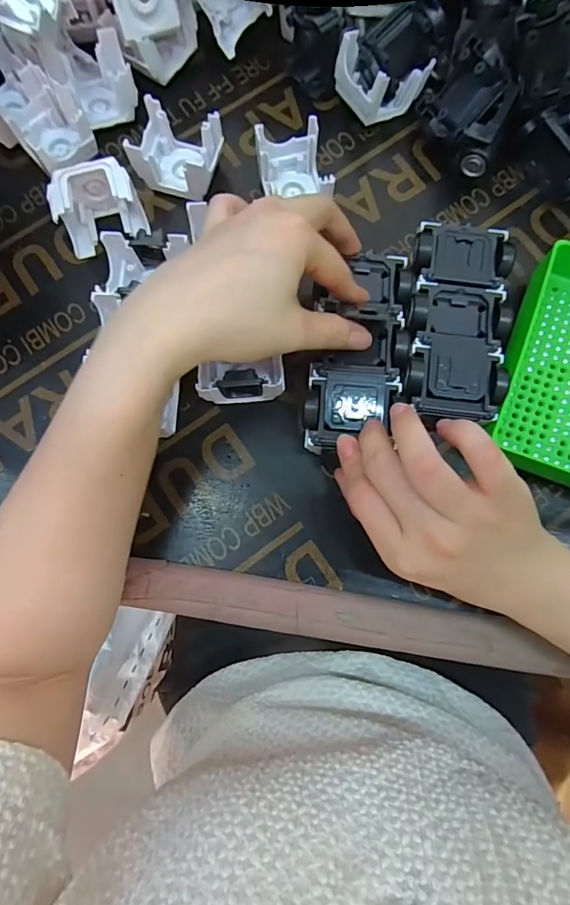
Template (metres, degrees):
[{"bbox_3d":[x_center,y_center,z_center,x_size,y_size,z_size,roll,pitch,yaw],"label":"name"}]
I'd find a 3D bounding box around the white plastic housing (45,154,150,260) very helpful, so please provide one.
[{"bbox_3d":[-0.132,-0.172,0.318,0.058,0.040,0.039,-27,80,-2],"label":"white plastic housing"}]

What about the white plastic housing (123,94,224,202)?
[{"bbox_3d":[-0.077,-0.213,0.328,0.058,0.036,0.049,14,81,6],"label":"white plastic housing"}]

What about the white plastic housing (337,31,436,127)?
[{"bbox_3d":[0.071,-0.269,0.340,0.069,0.048,0.038,10,81,5],"label":"white plastic housing"}]

